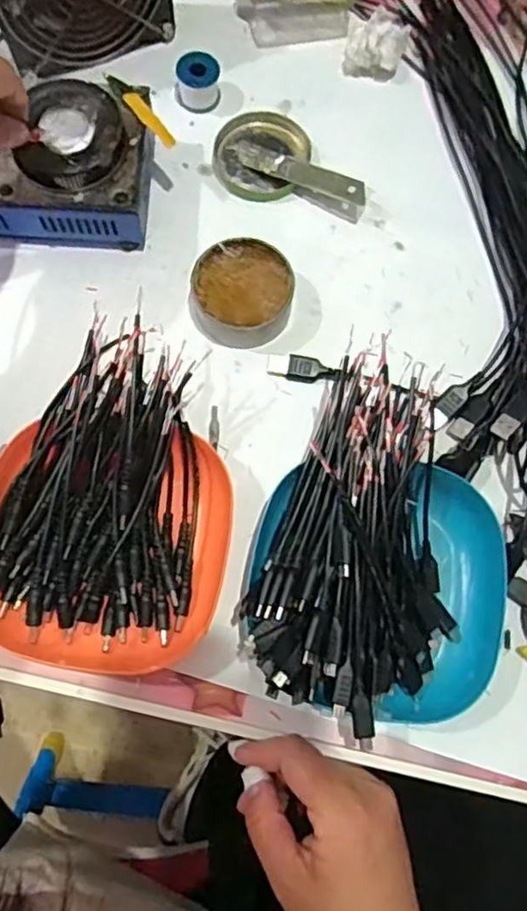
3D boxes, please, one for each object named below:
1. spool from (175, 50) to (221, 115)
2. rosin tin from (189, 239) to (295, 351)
[{"bbox_3d":[-0.047,-0.266,0.468,0.031,0.025,0.031,1,74,-2],"label":"spool"},{"bbox_3d":[-0.013,-0.106,0.424,0.062,0.027,0.064,14,74,2],"label":"rosin tin"}]

